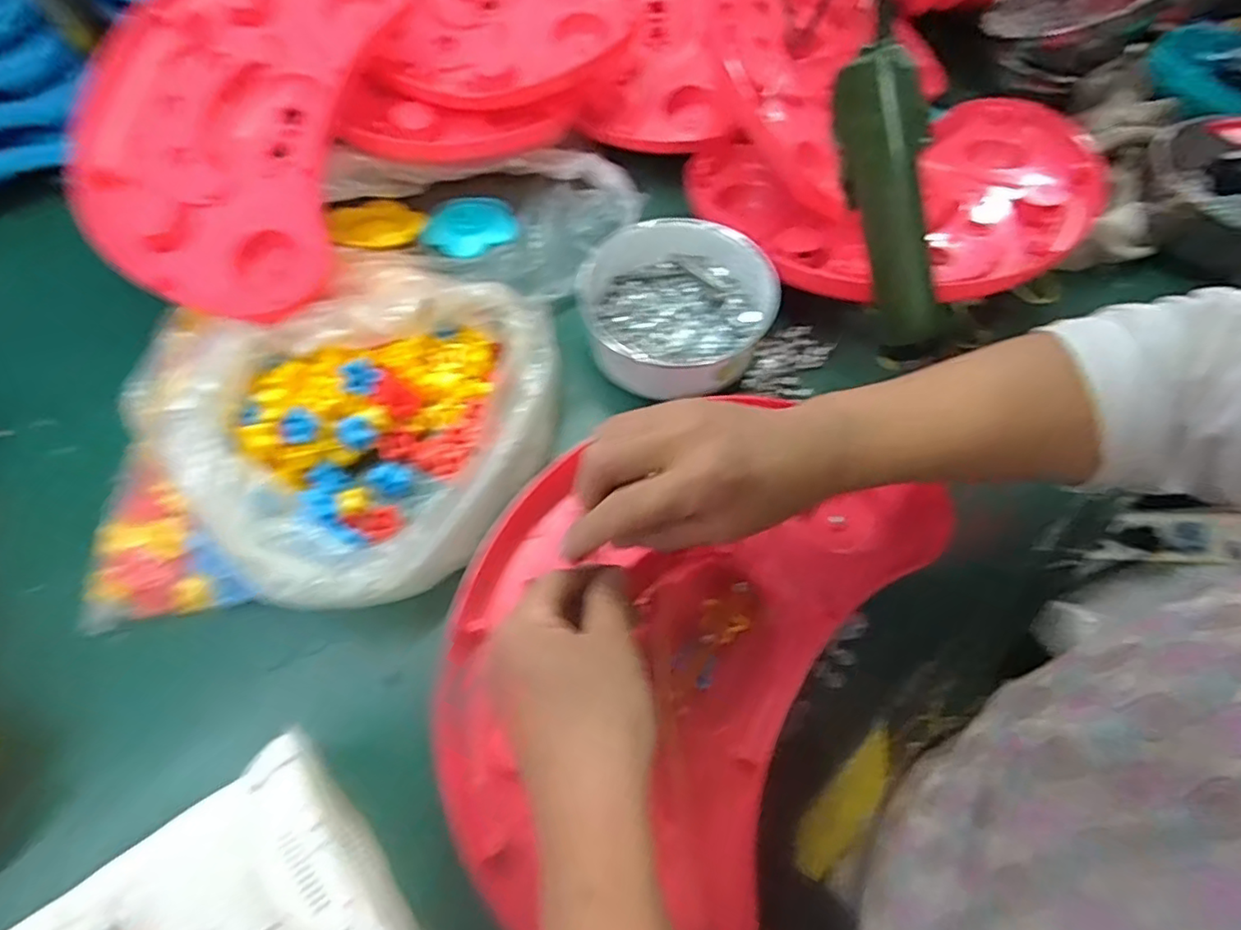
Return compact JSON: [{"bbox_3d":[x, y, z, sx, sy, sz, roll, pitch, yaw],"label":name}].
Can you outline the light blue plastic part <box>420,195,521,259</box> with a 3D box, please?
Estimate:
[{"bbox_3d":[-0.139,-0.222,0.569,0.087,0.020,0.060,-25,64,-11],"label":"light blue plastic part"}]

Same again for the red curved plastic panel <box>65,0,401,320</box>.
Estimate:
[{"bbox_3d":[-0.315,-0.279,0.485,0.217,0.037,0.318,11,83,0],"label":"red curved plastic panel"}]

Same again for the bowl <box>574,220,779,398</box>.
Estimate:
[{"bbox_3d":[0.039,-0.127,0.495,0.161,0.052,0.141,14,63,9],"label":"bowl"}]

